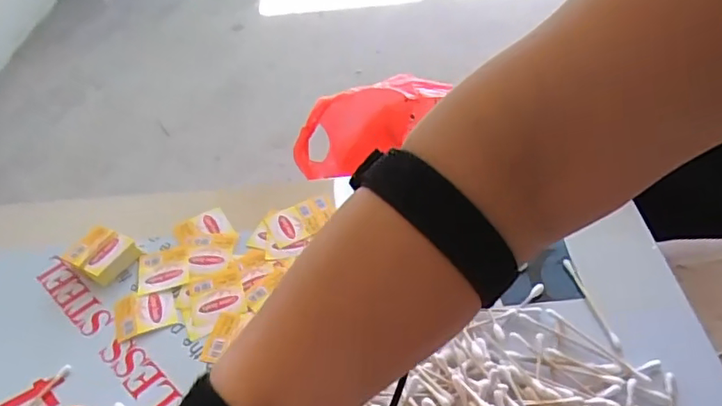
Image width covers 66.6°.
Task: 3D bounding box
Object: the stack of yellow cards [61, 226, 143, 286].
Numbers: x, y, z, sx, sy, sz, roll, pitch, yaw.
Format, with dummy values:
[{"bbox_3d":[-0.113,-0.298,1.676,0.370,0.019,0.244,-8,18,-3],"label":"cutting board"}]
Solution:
[{"bbox_3d":[-0.204,0.041,0.434,0.047,0.016,0.040,19,50,24],"label":"stack of yellow cards"}]

